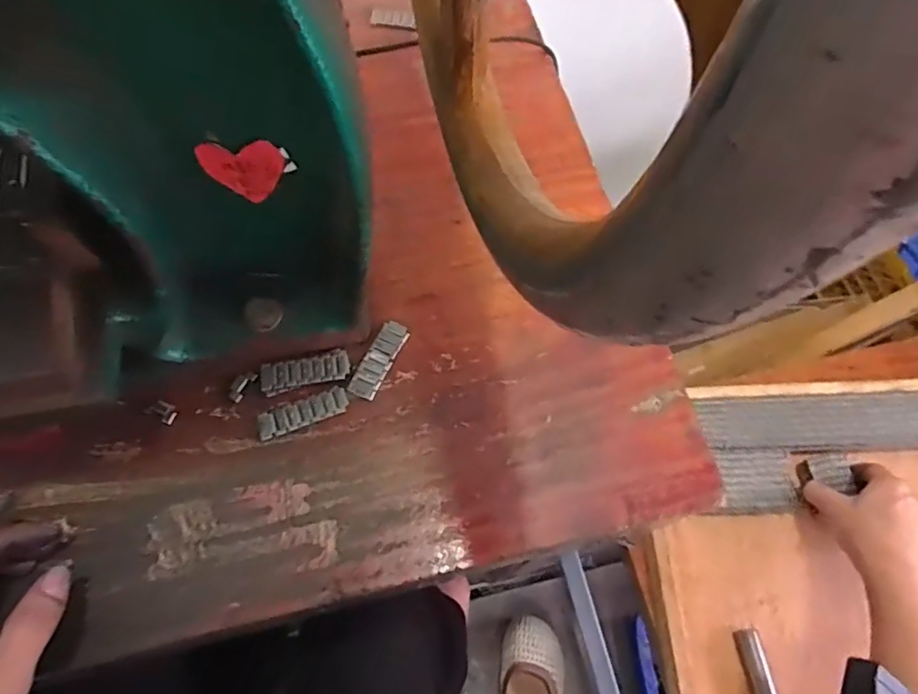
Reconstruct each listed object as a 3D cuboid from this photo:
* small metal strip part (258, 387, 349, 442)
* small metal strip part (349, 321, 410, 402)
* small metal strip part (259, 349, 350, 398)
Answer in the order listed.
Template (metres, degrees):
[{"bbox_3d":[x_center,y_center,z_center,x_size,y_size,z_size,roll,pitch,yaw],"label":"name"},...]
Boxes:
[{"bbox_3d":[-0.095,0.040,0.362,0.055,0.004,0.015,-20,69,-9],"label":"small metal strip part"},{"bbox_3d":[-0.050,0.007,0.376,0.019,0.004,0.054,26,69,10],"label":"small metal strip part"},{"bbox_3d":[-0.095,0.015,0.370,0.053,0.004,0.020,-13,68,-6],"label":"small metal strip part"}]

